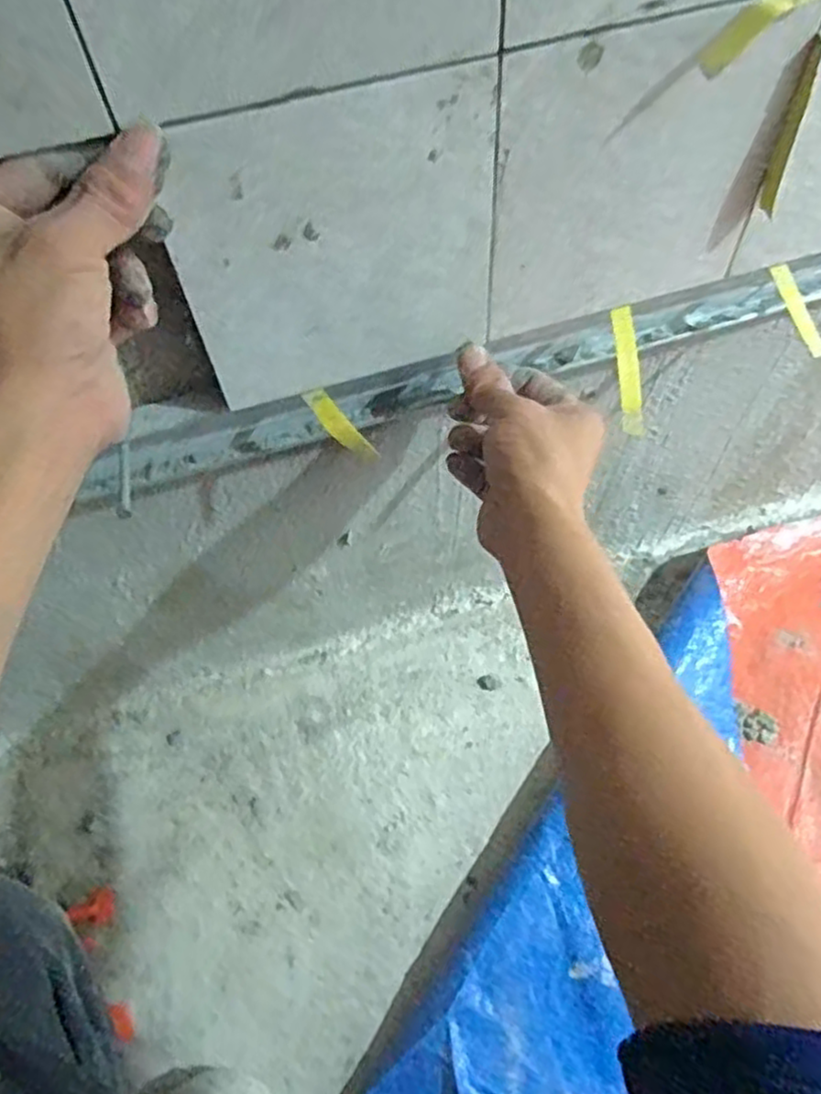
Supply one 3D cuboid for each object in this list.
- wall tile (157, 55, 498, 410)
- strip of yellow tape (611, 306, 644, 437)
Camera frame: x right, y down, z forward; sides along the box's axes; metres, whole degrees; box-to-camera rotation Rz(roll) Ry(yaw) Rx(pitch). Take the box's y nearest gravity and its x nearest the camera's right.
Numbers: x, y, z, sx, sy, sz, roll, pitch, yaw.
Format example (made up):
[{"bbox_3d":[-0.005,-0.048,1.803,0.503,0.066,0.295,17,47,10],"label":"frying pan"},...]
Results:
[{"bbox_3d":[-0.030,-0.134,0.336,0.145,0.147,0.005,-19,61,-7],"label":"wall tile"},{"bbox_3d":[0.127,-0.102,0.419,0.011,0.006,0.073,-8,94,-1],"label":"strip of yellow tape"}]

